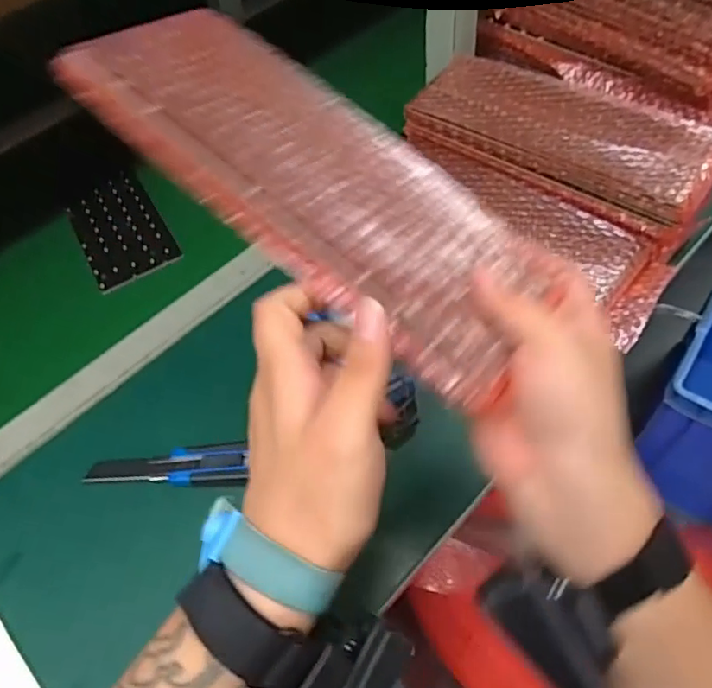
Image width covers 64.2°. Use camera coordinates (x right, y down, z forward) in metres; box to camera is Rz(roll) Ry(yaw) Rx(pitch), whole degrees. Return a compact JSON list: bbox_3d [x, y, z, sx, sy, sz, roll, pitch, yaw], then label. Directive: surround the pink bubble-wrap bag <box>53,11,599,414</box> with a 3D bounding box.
[{"bbox_3d":[-0.020,-0.091,0.307,0.281,0.023,0.114,41,67,9],"label":"pink bubble-wrap bag"}]

